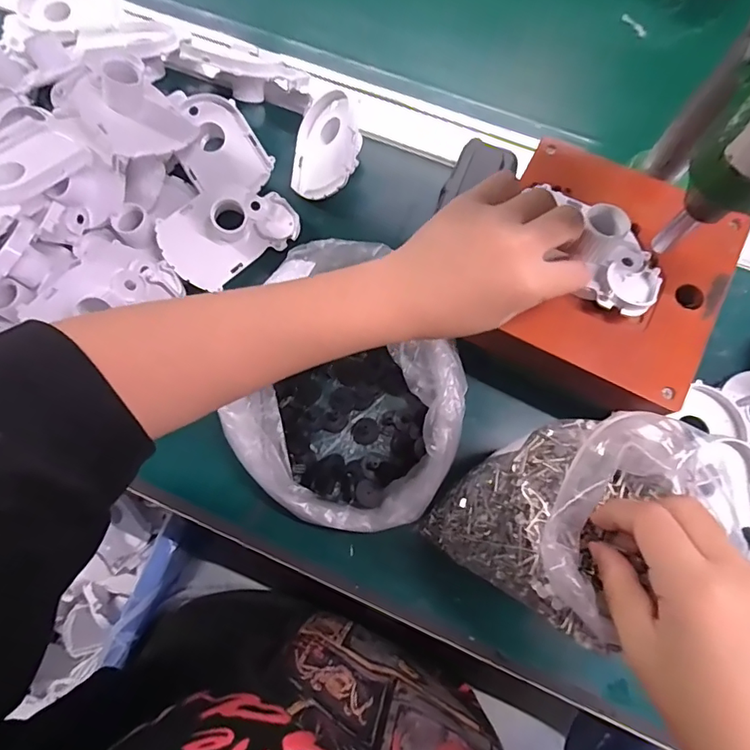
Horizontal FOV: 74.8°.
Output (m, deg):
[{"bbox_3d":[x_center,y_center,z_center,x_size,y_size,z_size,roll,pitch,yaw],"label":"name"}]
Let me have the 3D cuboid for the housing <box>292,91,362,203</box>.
[{"bbox_3d":[-0.037,-0.189,0.403,0.061,0.028,0.089,3,81,31],"label":"housing"}]

